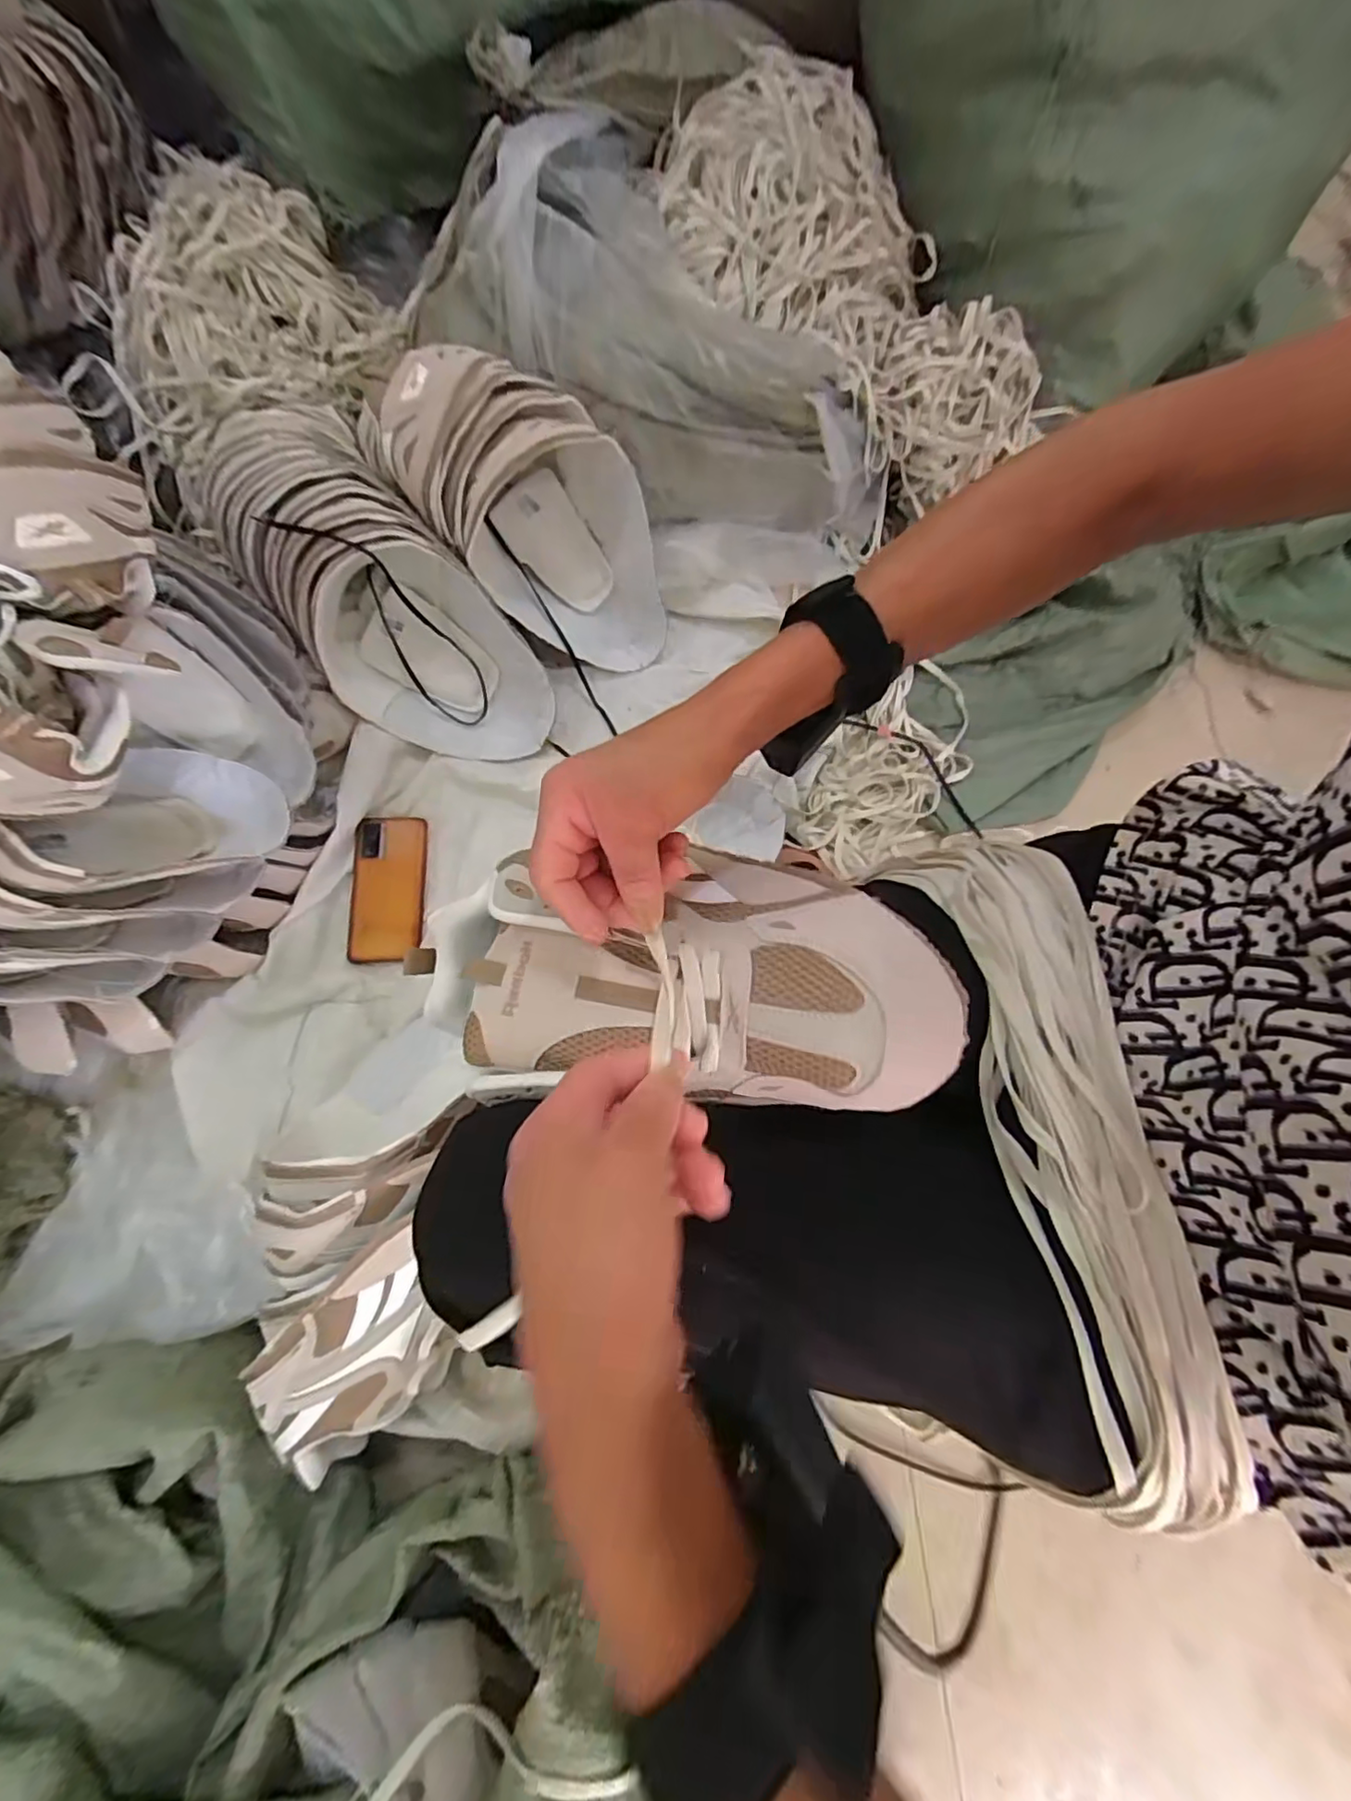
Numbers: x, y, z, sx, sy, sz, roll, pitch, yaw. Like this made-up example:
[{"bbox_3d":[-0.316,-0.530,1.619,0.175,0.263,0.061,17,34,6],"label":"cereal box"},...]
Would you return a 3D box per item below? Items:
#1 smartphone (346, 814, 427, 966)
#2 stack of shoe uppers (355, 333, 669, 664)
[{"bbox_3d":[-0.322,-0.014,0.685,0.074,0.011,0.162,2,79,-16],"label":"smartphone"},{"bbox_3d":[-0.157,-0.416,0.678,0.190,0.194,0.291,-42,81,-10],"label":"stack of shoe uppers"}]

